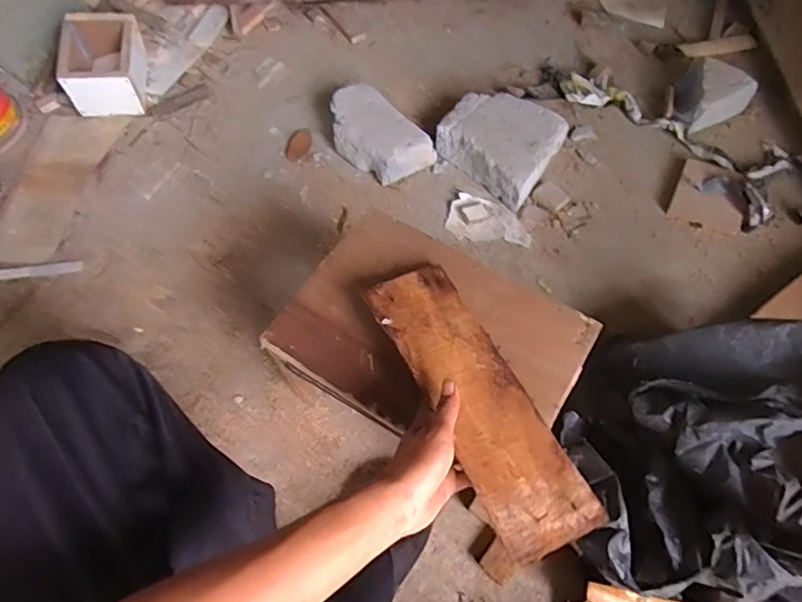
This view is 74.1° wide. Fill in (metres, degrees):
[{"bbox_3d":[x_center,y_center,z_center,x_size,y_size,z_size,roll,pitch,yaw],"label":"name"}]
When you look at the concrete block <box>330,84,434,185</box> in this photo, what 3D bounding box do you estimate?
[{"bbox_3d":[-0.049,-0.311,0.995,0.122,0.065,0.206,-41,67,-17],"label":"concrete block"}]

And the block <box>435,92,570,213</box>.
[{"bbox_3d":[0.185,-0.294,0.977,0.209,0.061,0.188,38,70,20],"label":"block"}]

